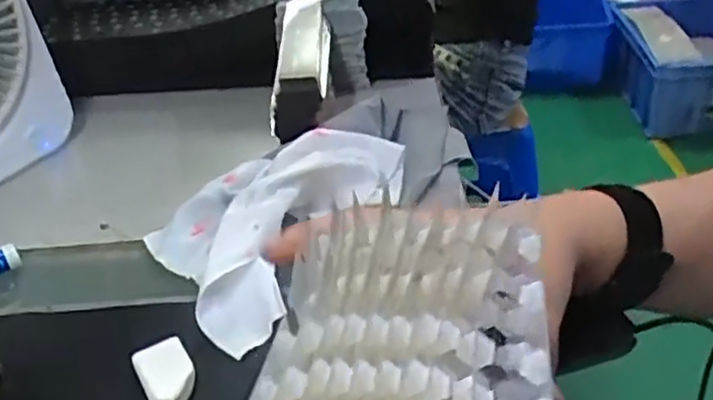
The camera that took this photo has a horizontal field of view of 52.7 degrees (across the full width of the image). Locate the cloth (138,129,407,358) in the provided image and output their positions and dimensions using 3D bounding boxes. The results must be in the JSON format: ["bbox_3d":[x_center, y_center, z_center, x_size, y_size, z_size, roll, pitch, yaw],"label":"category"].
[{"bbox_3d":[-0.063,0.006,0.450,0.125,0.051,0.180,12,38,26],"label":"cloth"}]

